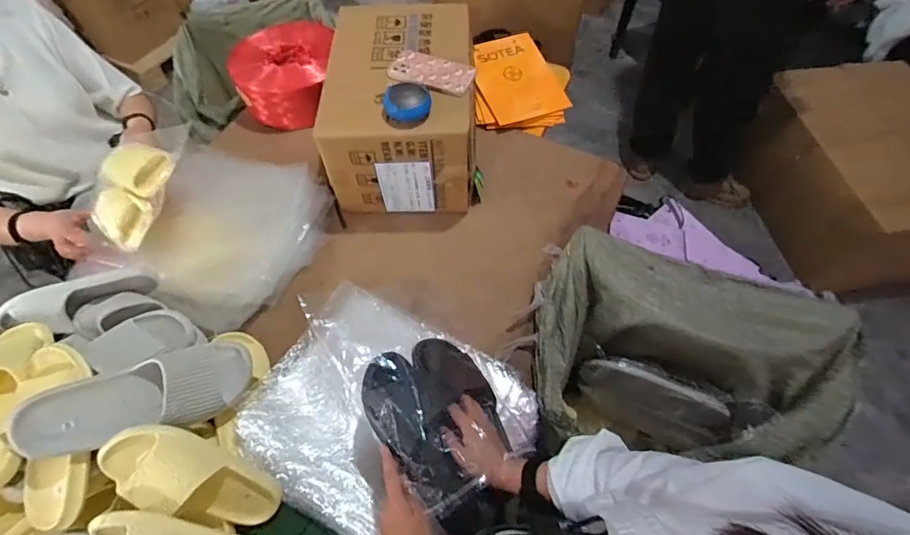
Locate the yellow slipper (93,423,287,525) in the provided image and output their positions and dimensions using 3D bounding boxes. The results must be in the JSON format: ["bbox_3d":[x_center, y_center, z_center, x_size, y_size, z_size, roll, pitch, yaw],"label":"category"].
[{"bbox_3d":[-0.367,0.306,0.663,0.247,0.084,0.100,41,57,-27],"label":"yellow slipper"}]

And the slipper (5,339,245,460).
[{"bbox_3d":[-0.444,0.190,0.672,0.295,0.080,0.115,-14,96,-43],"label":"slipper"}]

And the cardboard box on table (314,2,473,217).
[{"bbox_3d":[-0.108,-0.338,1.003,0.288,0.234,0.355,0,59,0],"label":"cardboard box on table"}]

